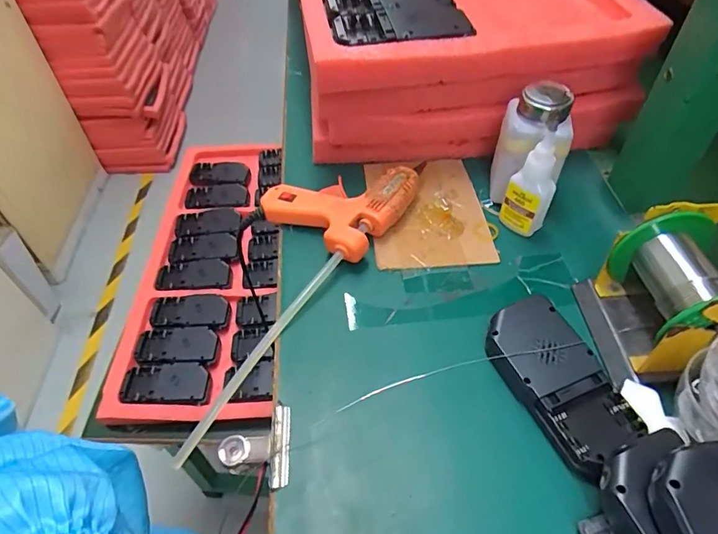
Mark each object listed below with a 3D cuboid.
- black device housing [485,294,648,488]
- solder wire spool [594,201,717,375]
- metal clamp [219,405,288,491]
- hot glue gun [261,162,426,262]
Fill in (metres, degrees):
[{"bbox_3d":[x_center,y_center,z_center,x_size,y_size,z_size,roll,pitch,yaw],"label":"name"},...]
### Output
[{"bbox_3d":[0.128,0.074,0.309,0.062,0.019,0.113,-20,52,-14],"label":"black device housing"},{"bbox_3d":[0.213,0.017,0.310,0.065,0.073,0.092,-3,50,-1],"label":"solder wire spool"},{"bbox_3d":[-0.066,0.116,0.298,0.045,0.014,0.049,-5,50,-3],"label":"metal clamp"},{"bbox_3d":[-0.015,-0.060,0.416,0.104,0.031,0.113,29,56,23],"label":"hot glue gun"}]

